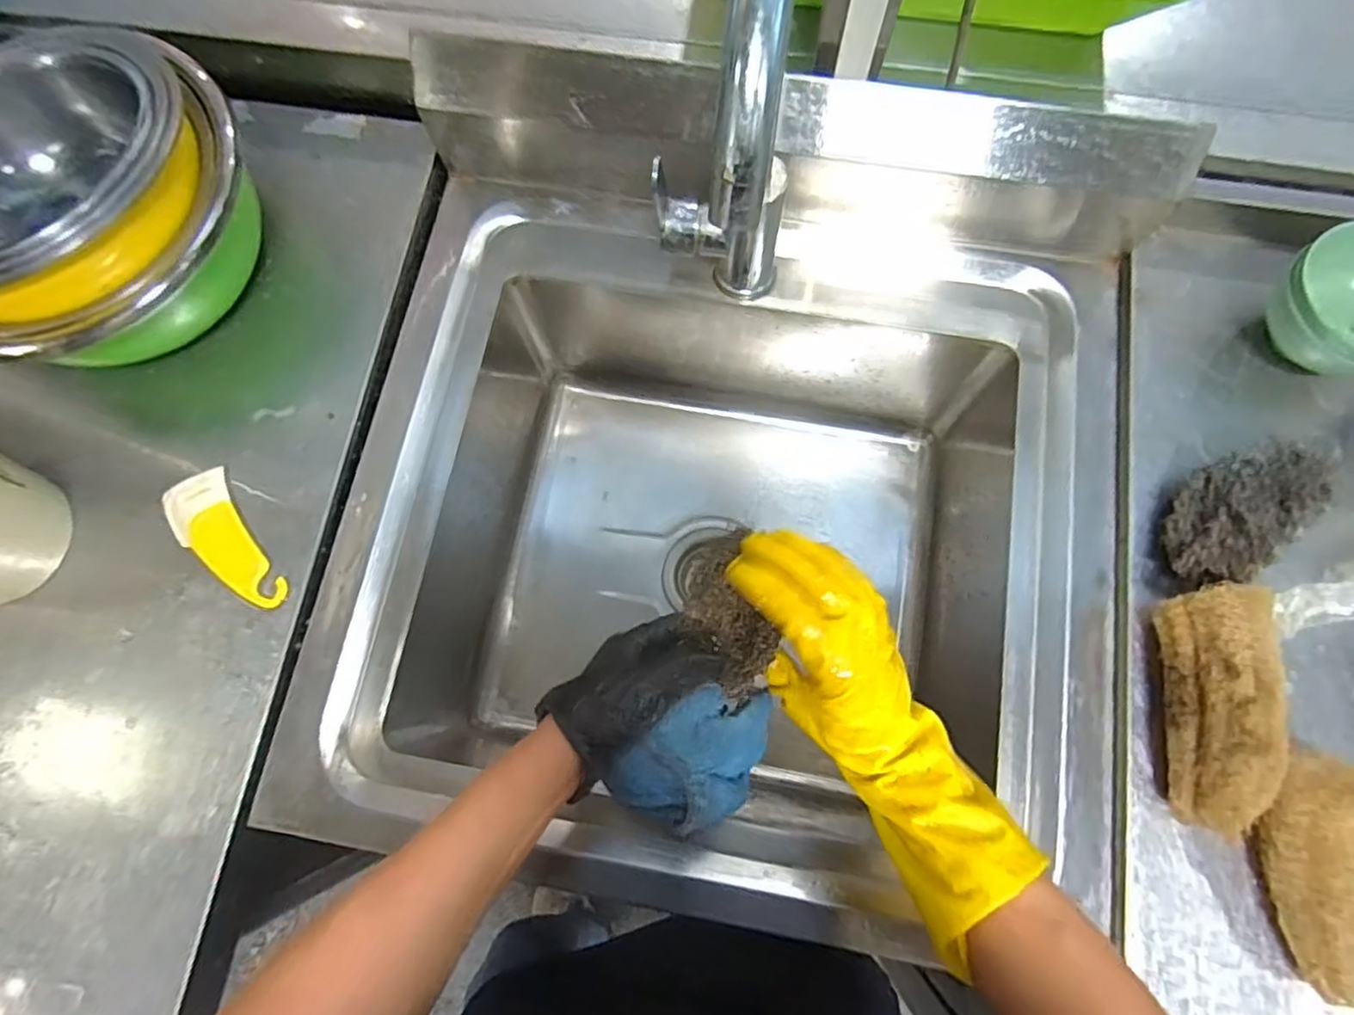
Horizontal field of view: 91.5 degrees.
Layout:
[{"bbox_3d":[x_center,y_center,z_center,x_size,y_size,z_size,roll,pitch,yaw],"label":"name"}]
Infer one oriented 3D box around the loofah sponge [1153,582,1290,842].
[{"bbox_3d":[0.353,0.130,0.433,0.053,0.057,0.150,4,76,2],"label":"loofah sponge"}]

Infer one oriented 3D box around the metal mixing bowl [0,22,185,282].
[{"bbox_3d":[-0.456,-0.231,0.472,0.210,0.073,0.210,0,76,1],"label":"metal mixing bowl"}]

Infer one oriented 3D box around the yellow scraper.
[{"bbox_3d":[-0.349,0.029,0.513,0.049,0.007,0.125,-40,78,-9],"label":"yellow scraper"}]

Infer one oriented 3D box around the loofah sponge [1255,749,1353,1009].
[{"bbox_3d":[0.395,0.225,0.407,0.050,0.061,0.142,8,76,3],"label":"loofah sponge"}]

